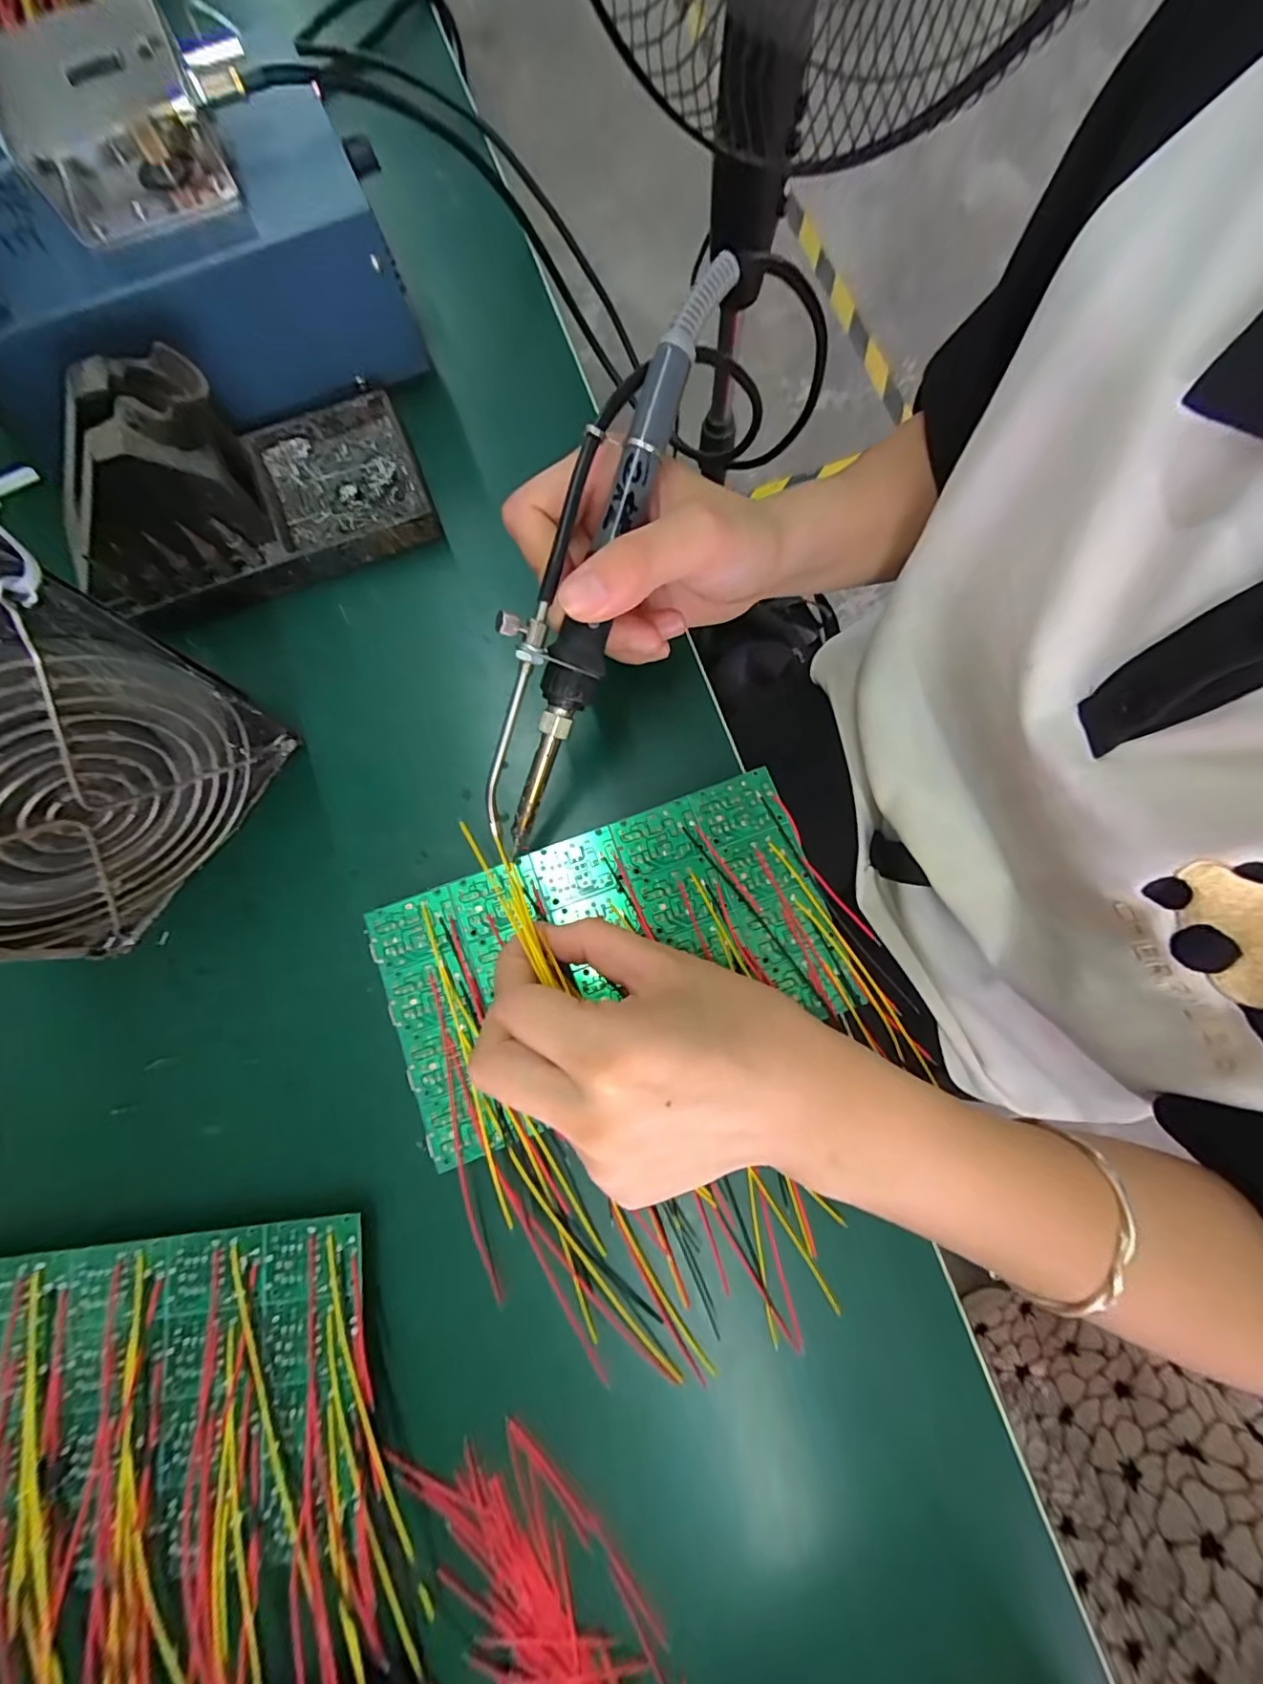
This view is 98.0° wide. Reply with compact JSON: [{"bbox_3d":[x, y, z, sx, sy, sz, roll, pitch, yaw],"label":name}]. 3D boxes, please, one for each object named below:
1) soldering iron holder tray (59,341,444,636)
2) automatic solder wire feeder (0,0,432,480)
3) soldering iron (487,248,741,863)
[{"bbox_3d":[-0.170,-0.161,0.235,0.142,0.068,0.077,-24,79,-4],"label":"soldering iron holder tray"},{"bbox_3d":[-0.211,-0.254,0.218,0.200,0.128,0.115,-23,79,-4],"label":"automatic solder wire feeder"},{"bbox_3d":[-0.017,-0.090,0.188,0.030,0.023,0.201,23,101,3],"label":"soldering iron"}]

